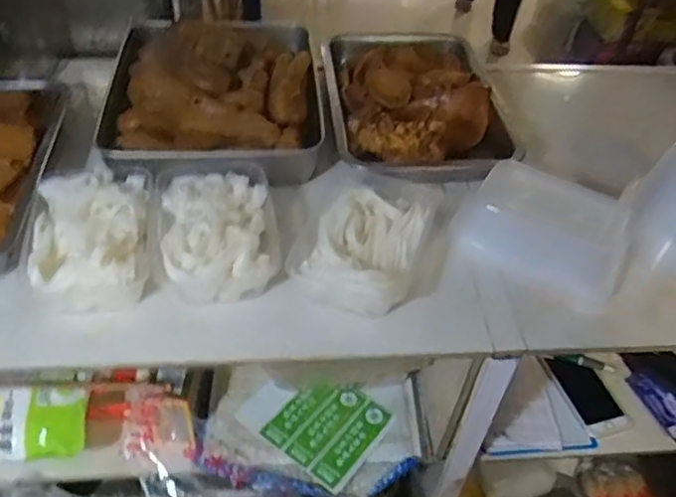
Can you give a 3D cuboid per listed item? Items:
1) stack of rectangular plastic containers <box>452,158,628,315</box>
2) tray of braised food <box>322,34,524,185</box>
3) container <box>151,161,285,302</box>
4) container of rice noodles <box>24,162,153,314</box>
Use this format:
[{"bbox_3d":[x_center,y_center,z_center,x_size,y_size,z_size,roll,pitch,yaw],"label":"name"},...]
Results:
[{"bbox_3d":[0.201,-0.020,0.596,0.159,0.068,0.100,21,48,15],"label":"stack of rectangular plastic containers"},{"bbox_3d":[0.094,-0.183,0.783,0.209,0.056,0.303,-2,46,-7],"label":"tray of braised food"},{"bbox_3d":[-0.121,-0.023,0.598,0.118,0.051,0.158,-5,46,-10],"label":"container"},{"bbox_3d":[-0.230,-0.011,0.575,0.111,0.047,0.157,-3,46,-8],"label":"container of rice noodles"}]

